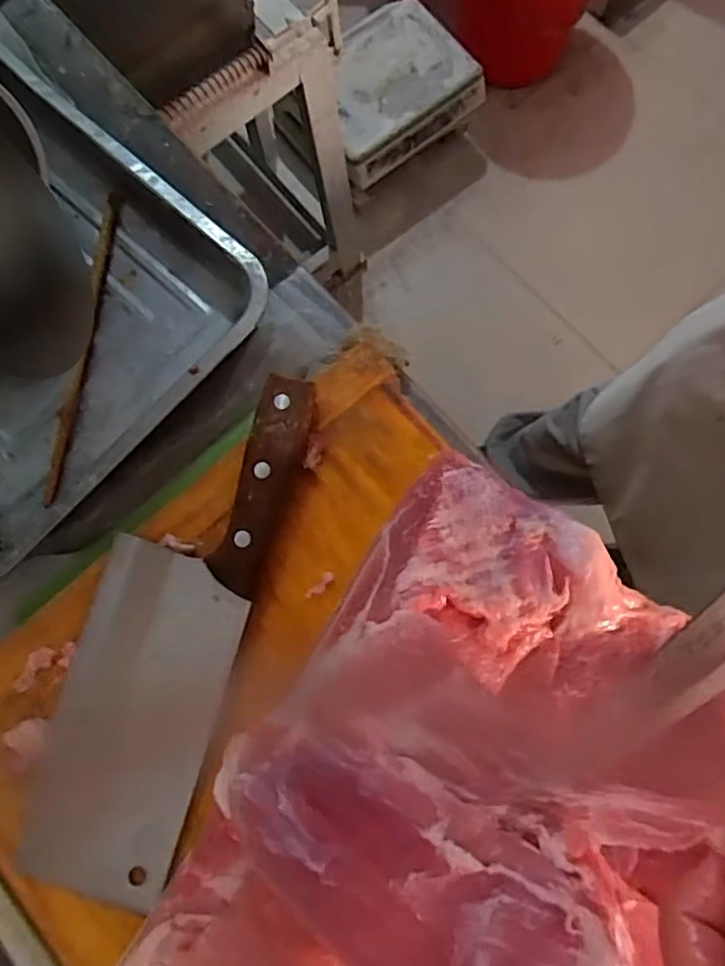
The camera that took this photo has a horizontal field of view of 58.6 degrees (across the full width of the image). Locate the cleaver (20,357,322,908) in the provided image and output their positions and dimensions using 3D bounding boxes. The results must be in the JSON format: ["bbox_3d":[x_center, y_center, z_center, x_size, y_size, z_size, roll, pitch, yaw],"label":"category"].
[{"bbox_3d":[-0.113,0.077,0.371,0.090,0.034,0.297,17,78,4],"label":"cleaver"}]

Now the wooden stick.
[{"bbox_3d":[-0.197,-0.099,0.456,0.013,0.015,0.232,5,78,2],"label":"wooden stick"}]

